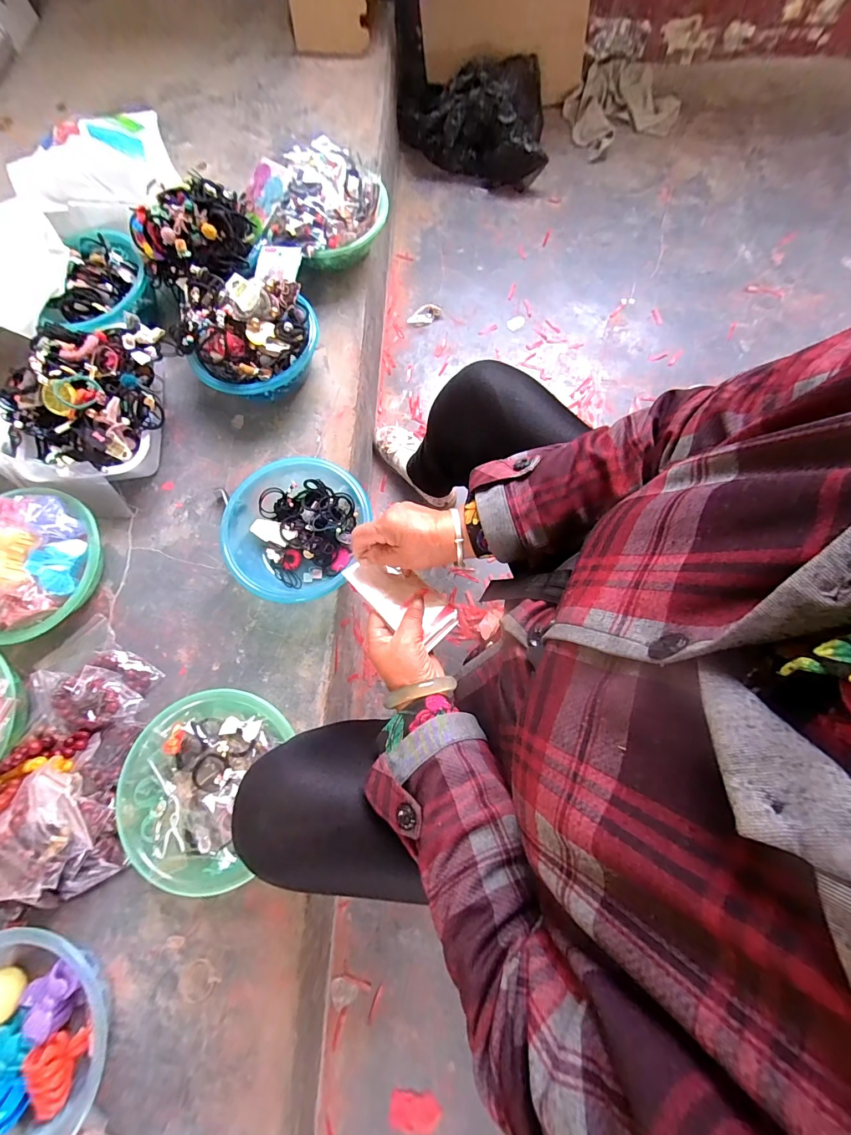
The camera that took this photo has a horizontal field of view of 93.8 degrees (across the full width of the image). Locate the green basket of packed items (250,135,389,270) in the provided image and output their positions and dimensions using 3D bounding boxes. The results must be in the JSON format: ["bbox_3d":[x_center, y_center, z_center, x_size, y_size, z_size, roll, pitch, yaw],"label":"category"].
[{"bbox_3d":[-0.207,-0.683,0.768,0.258,0.096,0.208,-36,78,-7],"label":"green basket of packed items"}]

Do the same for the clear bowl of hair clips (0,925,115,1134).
[{"bbox_3d":[-0.488,0.573,0.478,0.219,0.079,0.233,0,75,1],"label":"clear bowl of hair clips"}]

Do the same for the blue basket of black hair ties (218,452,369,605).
[{"bbox_3d":[-0.216,-0.060,0.638,0.218,0.082,0.218,0,75,1],"label":"blue basket of black hair ties"}]

